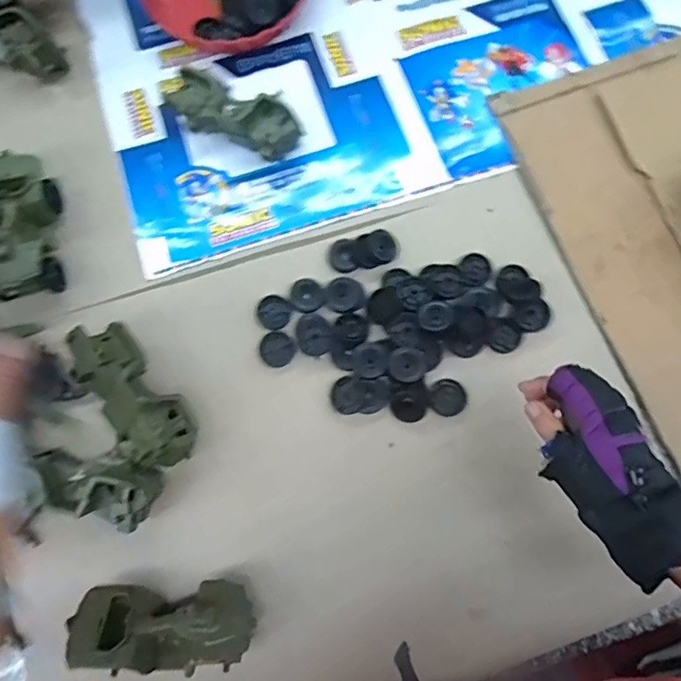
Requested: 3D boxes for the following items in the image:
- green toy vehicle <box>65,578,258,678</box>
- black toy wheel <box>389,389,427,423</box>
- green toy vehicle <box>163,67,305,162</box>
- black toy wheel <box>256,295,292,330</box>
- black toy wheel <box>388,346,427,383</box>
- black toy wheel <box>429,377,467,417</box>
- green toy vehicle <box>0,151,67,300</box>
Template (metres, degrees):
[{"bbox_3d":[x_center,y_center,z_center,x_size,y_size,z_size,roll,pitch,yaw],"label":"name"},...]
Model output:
[{"bbox_3d":[-0.176,0.291,0.553,0.179,0.068,0.081,-4,74,0],"label":"green toy vehicle"},{"bbox_3d":[0.078,0.074,0.629,0.040,0.014,0.040,1,95,11],"label":"black toy wheel"},{"bbox_3d":[-0.141,-0.292,0.713,0.179,0.074,0.064,28,77,9],"label":"green toy vehicle"},{"bbox_3d":[-0.081,-0.035,0.668,0.040,0.009,0.040,0,75,1],"label":"black toy wheel"},{"bbox_3d":[0.077,0.029,0.628,0.042,0.021,0.040,0,75,1],"label":"black toy wheel"},{"bbox_3d":[0.128,0.067,0.643,0.044,0.014,0.043,0,75,1],"label":"black toy wheel"},{"bbox_3d":[-0.404,-0.136,0.674,0.094,0.070,0.166,-12,75,-2],"label":"green toy vehicle"}]

